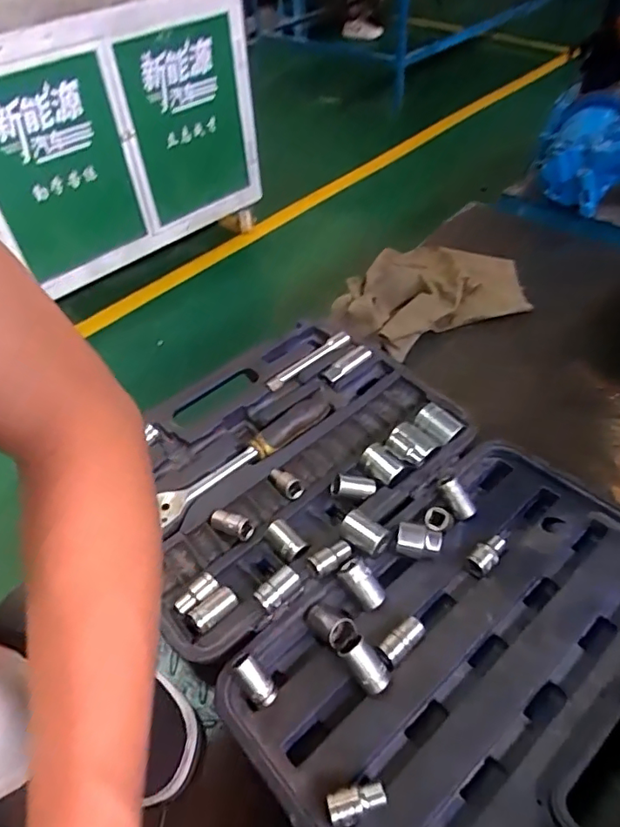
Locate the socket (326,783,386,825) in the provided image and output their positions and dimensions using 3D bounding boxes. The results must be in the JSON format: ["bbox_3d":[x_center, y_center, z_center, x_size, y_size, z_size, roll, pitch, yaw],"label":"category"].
[{"bbox_3d":[0.031,0.262,0.368,0.038,0.020,0.017,-16,49,-10],"label":"socket"}]

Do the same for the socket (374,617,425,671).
[{"bbox_3d":[0.072,0.184,0.438,0.045,0.018,0.017,-37,55,-25],"label":"socket"}]

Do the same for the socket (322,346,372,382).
[{"bbox_3d":[0.046,-0.059,0.663,0.062,0.019,0.020,-31,53,-22],"label":"socket"}]

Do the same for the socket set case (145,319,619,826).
[{"bbox_3d":[0.055,0.127,0.510,0.377,0.055,0.546,-36,55,-25],"label":"socket set case"}]

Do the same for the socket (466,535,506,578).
[{"bbox_3d":[0.158,0.126,0.489,0.038,0.019,0.021,-34,54,-24],"label":"socket"}]

